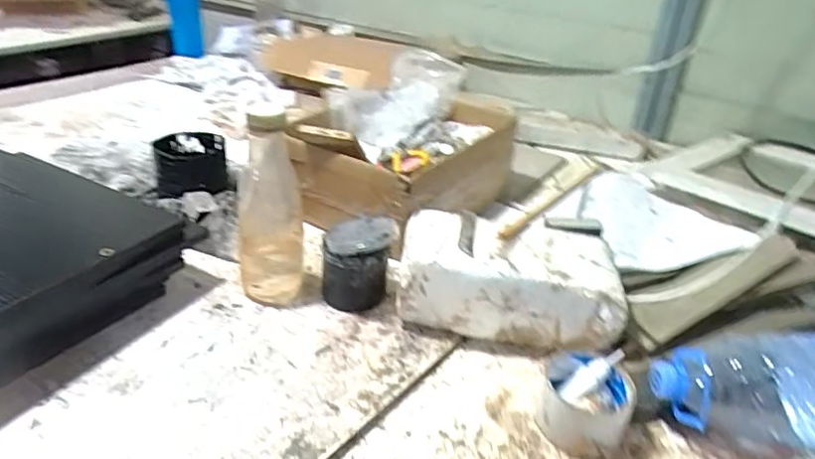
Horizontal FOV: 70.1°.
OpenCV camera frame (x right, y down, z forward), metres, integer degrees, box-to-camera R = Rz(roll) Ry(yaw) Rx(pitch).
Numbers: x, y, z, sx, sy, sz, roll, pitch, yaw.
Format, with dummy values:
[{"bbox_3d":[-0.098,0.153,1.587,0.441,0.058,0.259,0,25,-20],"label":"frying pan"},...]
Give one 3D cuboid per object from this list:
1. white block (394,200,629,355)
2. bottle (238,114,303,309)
[{"bbox_3d":[0.111,0.058,0.659,0.239,0.109,0.110,7,30,5],"label":"white block"},{"bbox_3d":[-0.156,-0.025,0.655,0.071,0.219,0.073,-5,31,-15],"label":"bottle"}]

